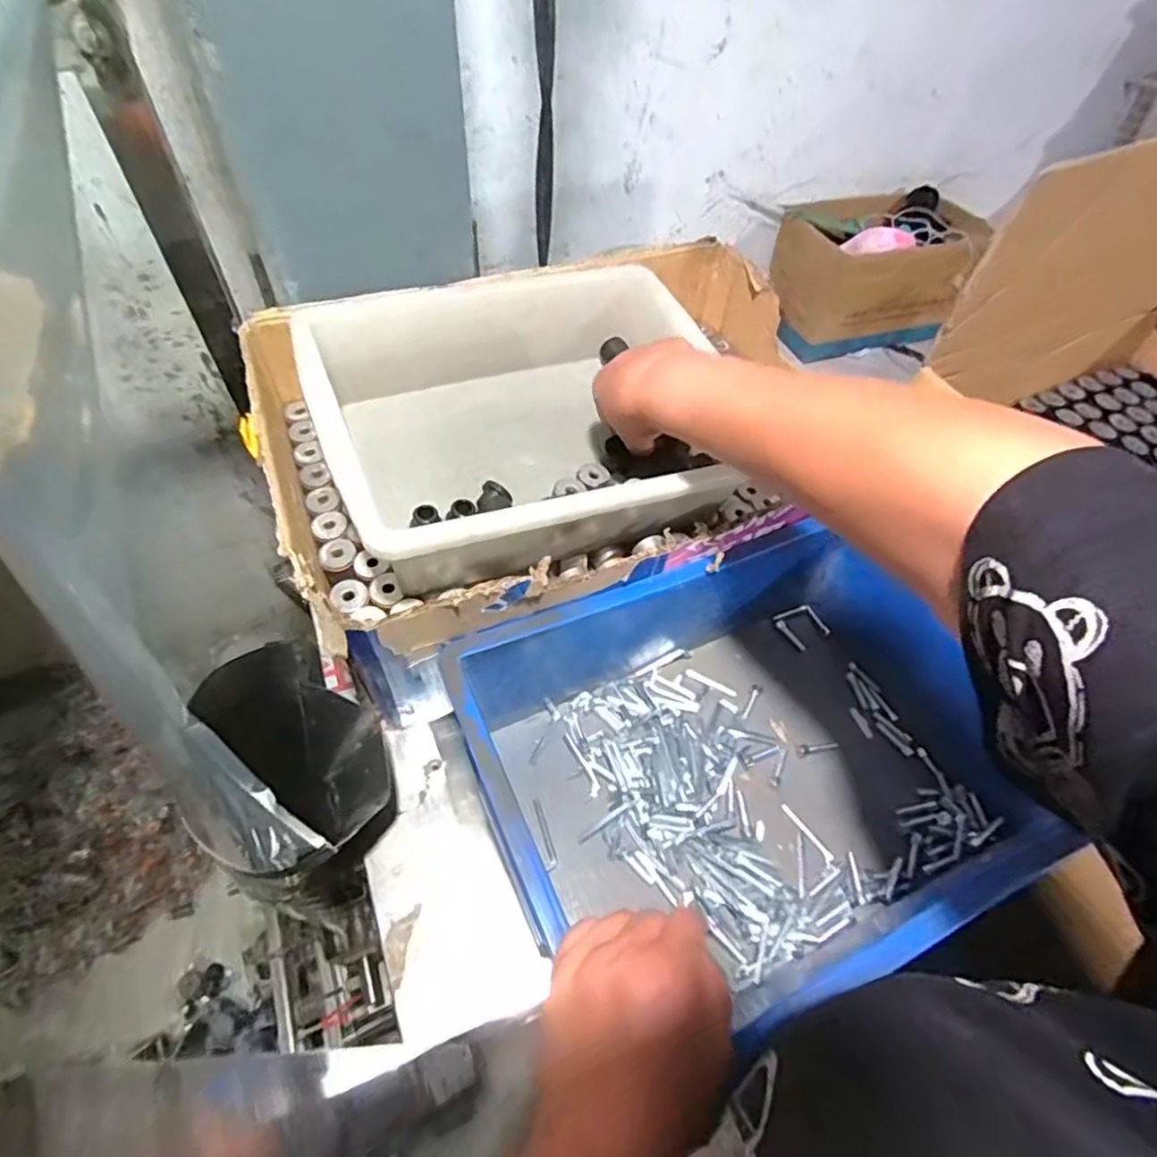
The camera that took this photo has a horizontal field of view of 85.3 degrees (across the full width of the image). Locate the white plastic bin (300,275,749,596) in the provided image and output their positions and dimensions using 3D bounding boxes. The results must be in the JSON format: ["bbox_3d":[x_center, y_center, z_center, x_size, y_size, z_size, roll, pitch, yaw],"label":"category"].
[{"bbox_3d":[-0.043,-0.136,0.516,0.306,0.106,0.274,-16,56,-14],"label":"white plastic bin"}]

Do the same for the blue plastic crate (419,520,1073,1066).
[{"bbox_3d":[0.129,0.130,0.493,0.389,0.152,0.295,-18,57,-15],"label":"blue plastic crate"}]

